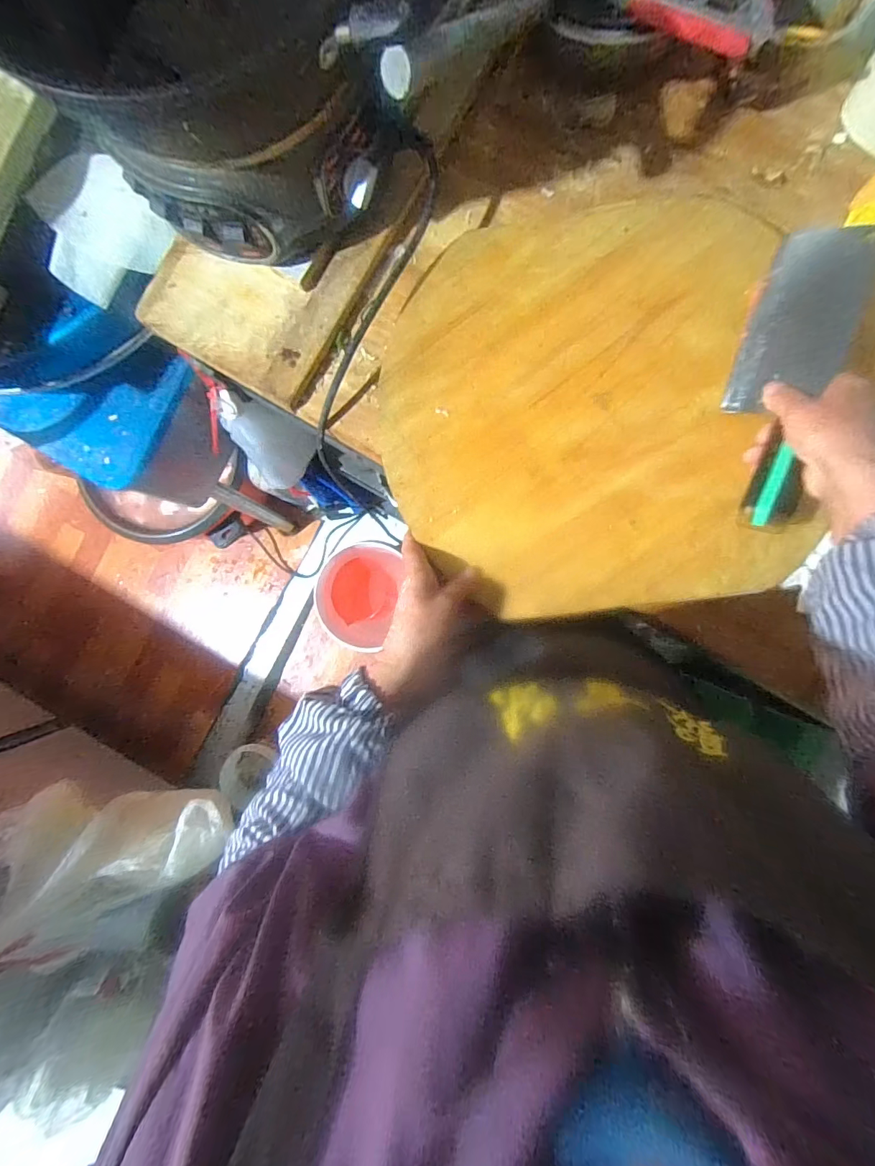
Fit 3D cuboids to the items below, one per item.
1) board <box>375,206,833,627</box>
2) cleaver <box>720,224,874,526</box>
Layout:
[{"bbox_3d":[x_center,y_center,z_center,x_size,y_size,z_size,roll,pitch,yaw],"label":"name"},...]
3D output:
[{"bbox_3d":[0.126,-0.153,0.399,0.339,0.014,0.355,-8,88,3],"label":"board"},{"bbox_3d":[0.295,-0.172,0.371,0.074,0.024,0.249,19,90,29],"label":"cleaver"}]

